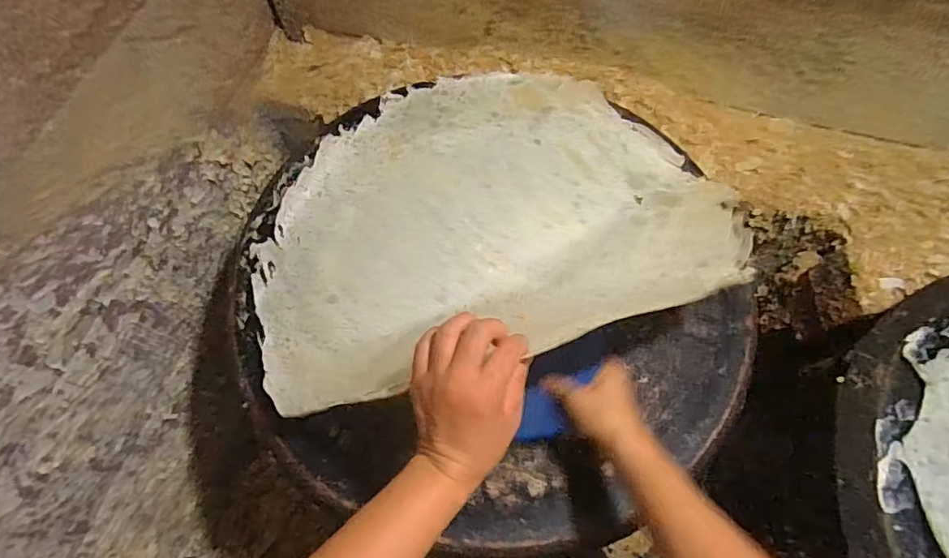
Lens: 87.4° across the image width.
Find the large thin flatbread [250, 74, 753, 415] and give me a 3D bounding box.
[{"bbox_3d":[0.010,-0.095,0.588,0.550,0.103,0.391,-13,66,-5],"label":"large thin flatbread"}]

